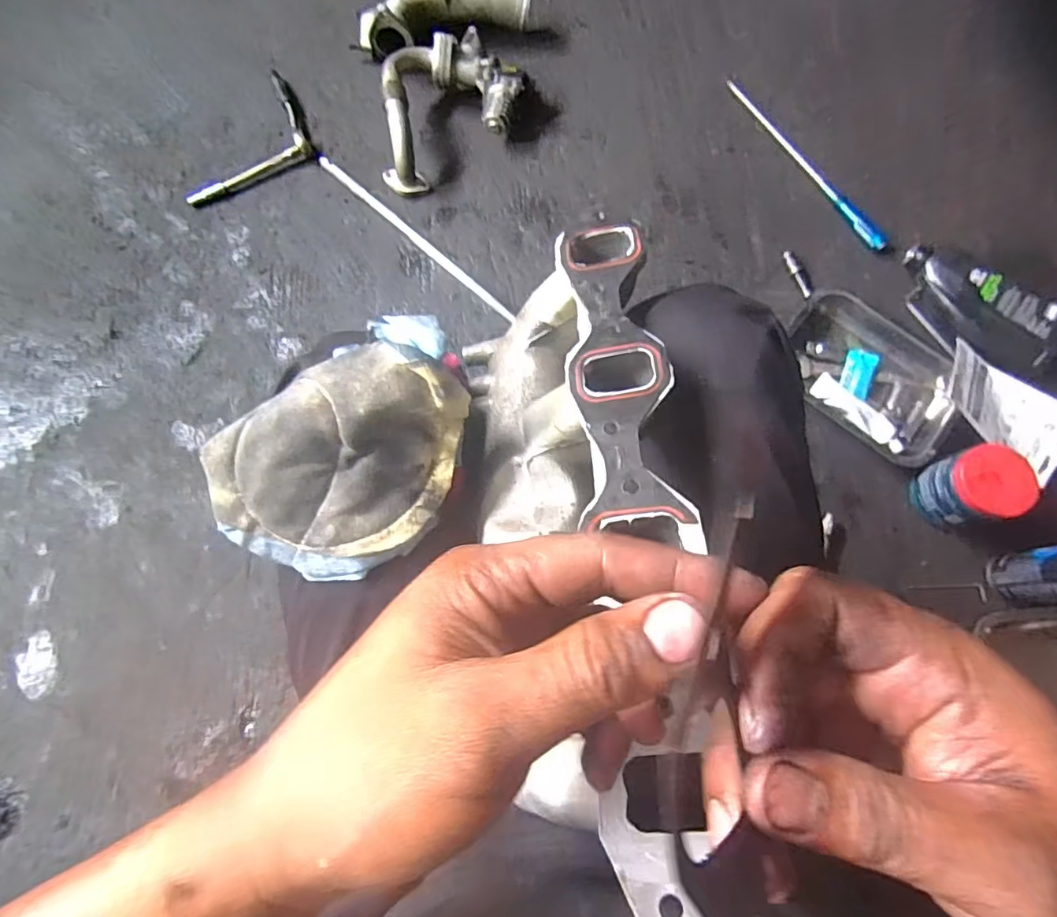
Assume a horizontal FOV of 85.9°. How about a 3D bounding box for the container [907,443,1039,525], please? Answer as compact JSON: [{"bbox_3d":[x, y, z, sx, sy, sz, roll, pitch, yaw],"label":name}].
[{"bbox_3d":[0.572,0.037,0.738,0.089,0.101,0.089,0,75,2],"label":"container"}]

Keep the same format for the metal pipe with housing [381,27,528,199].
[{"bbox_3d":[-0.143,-0.583,0.932,0.284,0.092,0.182,-33,77,-6],"label":"metal pipe with housing"}]

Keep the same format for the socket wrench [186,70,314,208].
[{"bbox_3d":[-0.491,-0.544,0.971,0.230,0.024,0.175,-27,76,-5],"label":"socket wrench"}]

